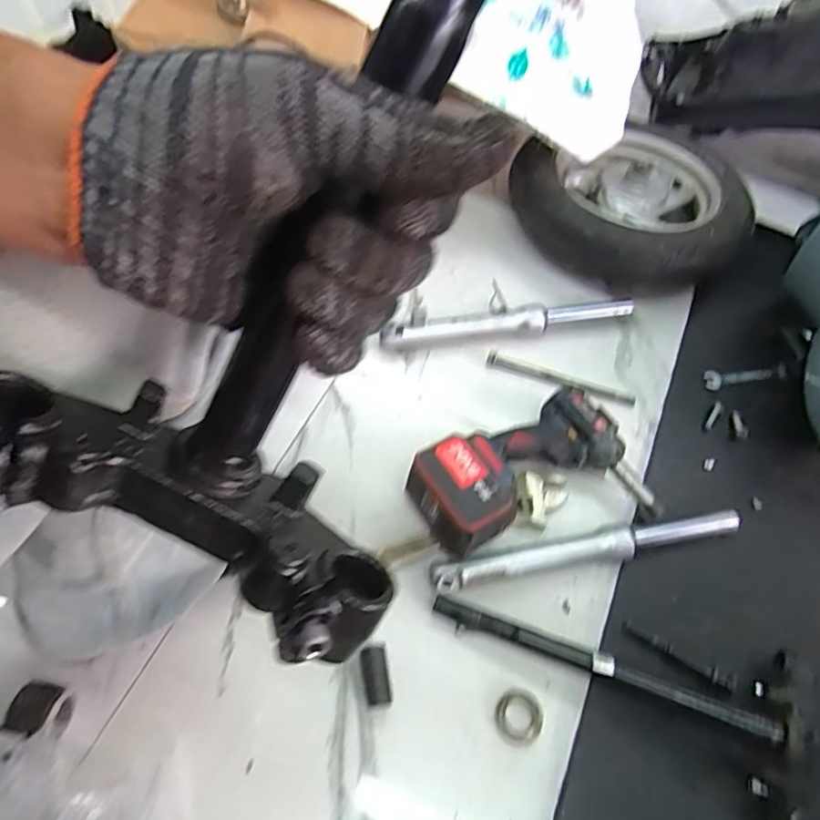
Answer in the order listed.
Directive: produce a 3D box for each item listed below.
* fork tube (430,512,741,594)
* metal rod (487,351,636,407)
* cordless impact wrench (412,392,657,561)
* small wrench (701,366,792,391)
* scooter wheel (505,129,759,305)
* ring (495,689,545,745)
[{"bbox_3d":[0.212,0.164,0.689,0.380,0.036,0.032,-9,60,-9],"label":"fork tube"},{"bbox_3d":[0.216,-0.043,0.834,0.215,0.012,0.021,18,59,7],"label":"metal rod"},{"bbox_3d":[0.148,0.088,0.697,0.272,0.092,0.175,-22,64,-18],"label":"cordless impact wrench"},{"bbox_3d":[0.492,-0.051,0.854,0.132,0.012,0.027,-9,60,-11],"label":"small wrench"},{"bbox_3d":[0.369,-0.346,0.971,0.349,0.128,0.346,3,59,-4],"label":"scooter wheel"},{"bbox_3d":[0.115,0.322,0.610,0.049,0.008,0.049,2,59,-3],"label":"ring"}]

